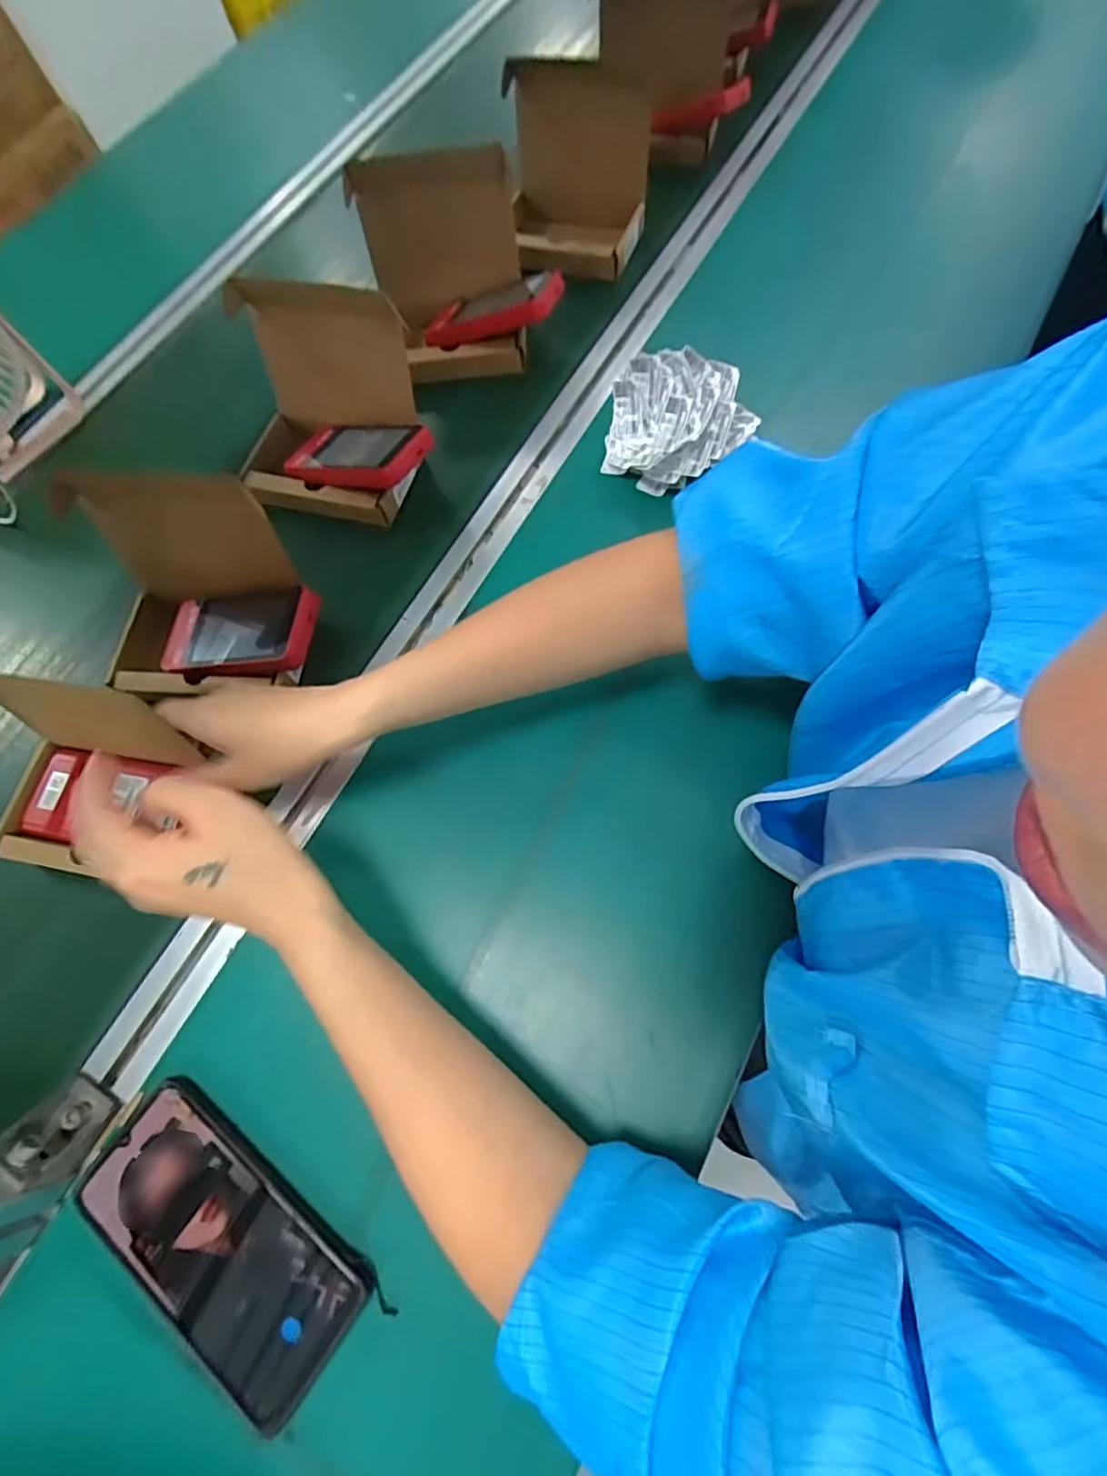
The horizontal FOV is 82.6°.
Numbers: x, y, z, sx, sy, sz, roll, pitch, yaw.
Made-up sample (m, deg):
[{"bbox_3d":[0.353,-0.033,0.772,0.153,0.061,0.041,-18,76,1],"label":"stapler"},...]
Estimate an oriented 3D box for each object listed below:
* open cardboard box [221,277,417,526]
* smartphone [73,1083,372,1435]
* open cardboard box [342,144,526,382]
[{"bbox_3d":[-0.190,-0.263,0.498,0.164,0.120,0.120,10,70,7],"label":"open cardboard box"},{"bbox_3d":[-0.177,0.264,0.334,0.161,0.015,0.077,33,75,15],"label":"smartphone"},{"bbox_3d":[-0.098,-0.421,0.569,0.140,0.108,0.145,-10,69,0],"label":"open cardboard box"}]

